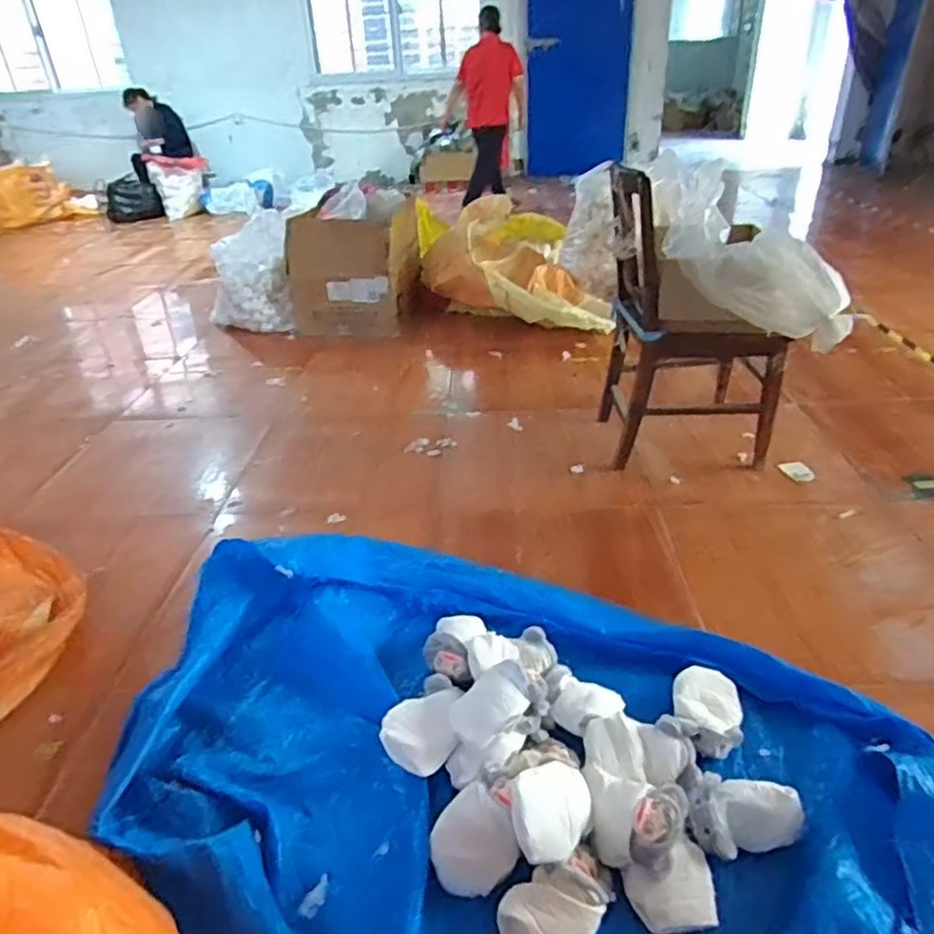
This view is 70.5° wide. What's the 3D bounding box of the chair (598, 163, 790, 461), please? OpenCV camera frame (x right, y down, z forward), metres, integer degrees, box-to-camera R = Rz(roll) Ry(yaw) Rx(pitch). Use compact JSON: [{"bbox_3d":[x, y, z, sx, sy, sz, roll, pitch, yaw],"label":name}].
[{"bbox_3d":[0.621,-0.399,1.836,0.497,0.752,0.392,3,31,9],"label":"chair"}]

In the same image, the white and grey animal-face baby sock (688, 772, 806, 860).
[{"bbox_3d":[0.417,0.521,0.982,0.162,0.033,0.104,9,71,1],"label":"white and grey animal-face baby sock"}]

